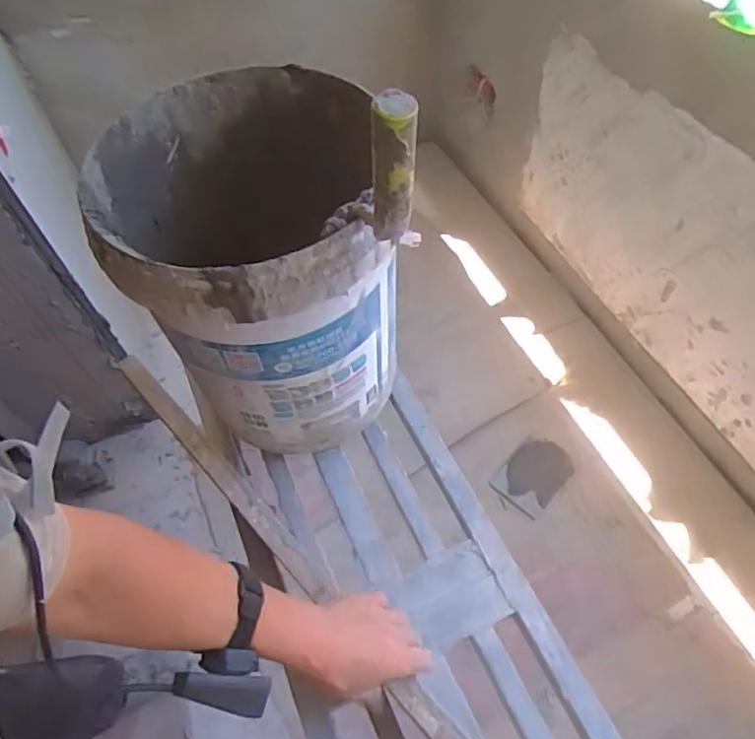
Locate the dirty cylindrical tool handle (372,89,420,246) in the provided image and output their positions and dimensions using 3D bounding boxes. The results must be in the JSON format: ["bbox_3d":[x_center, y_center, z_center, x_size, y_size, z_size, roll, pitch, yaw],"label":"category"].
[{"bbox_3d":[0.013,-0.140,0.432,0.029,0.123,0.023,-16,56,-7],"label":"dirty cylindrical tool handle"}]

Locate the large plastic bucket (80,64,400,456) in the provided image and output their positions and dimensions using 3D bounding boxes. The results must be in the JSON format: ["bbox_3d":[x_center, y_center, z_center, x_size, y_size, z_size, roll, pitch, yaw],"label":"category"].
[{"bbox_3d":[-0.128,-0.102,0.690,0.272,0.345,0.298,-2,56,2],"label":"large plastic bucket"}]

